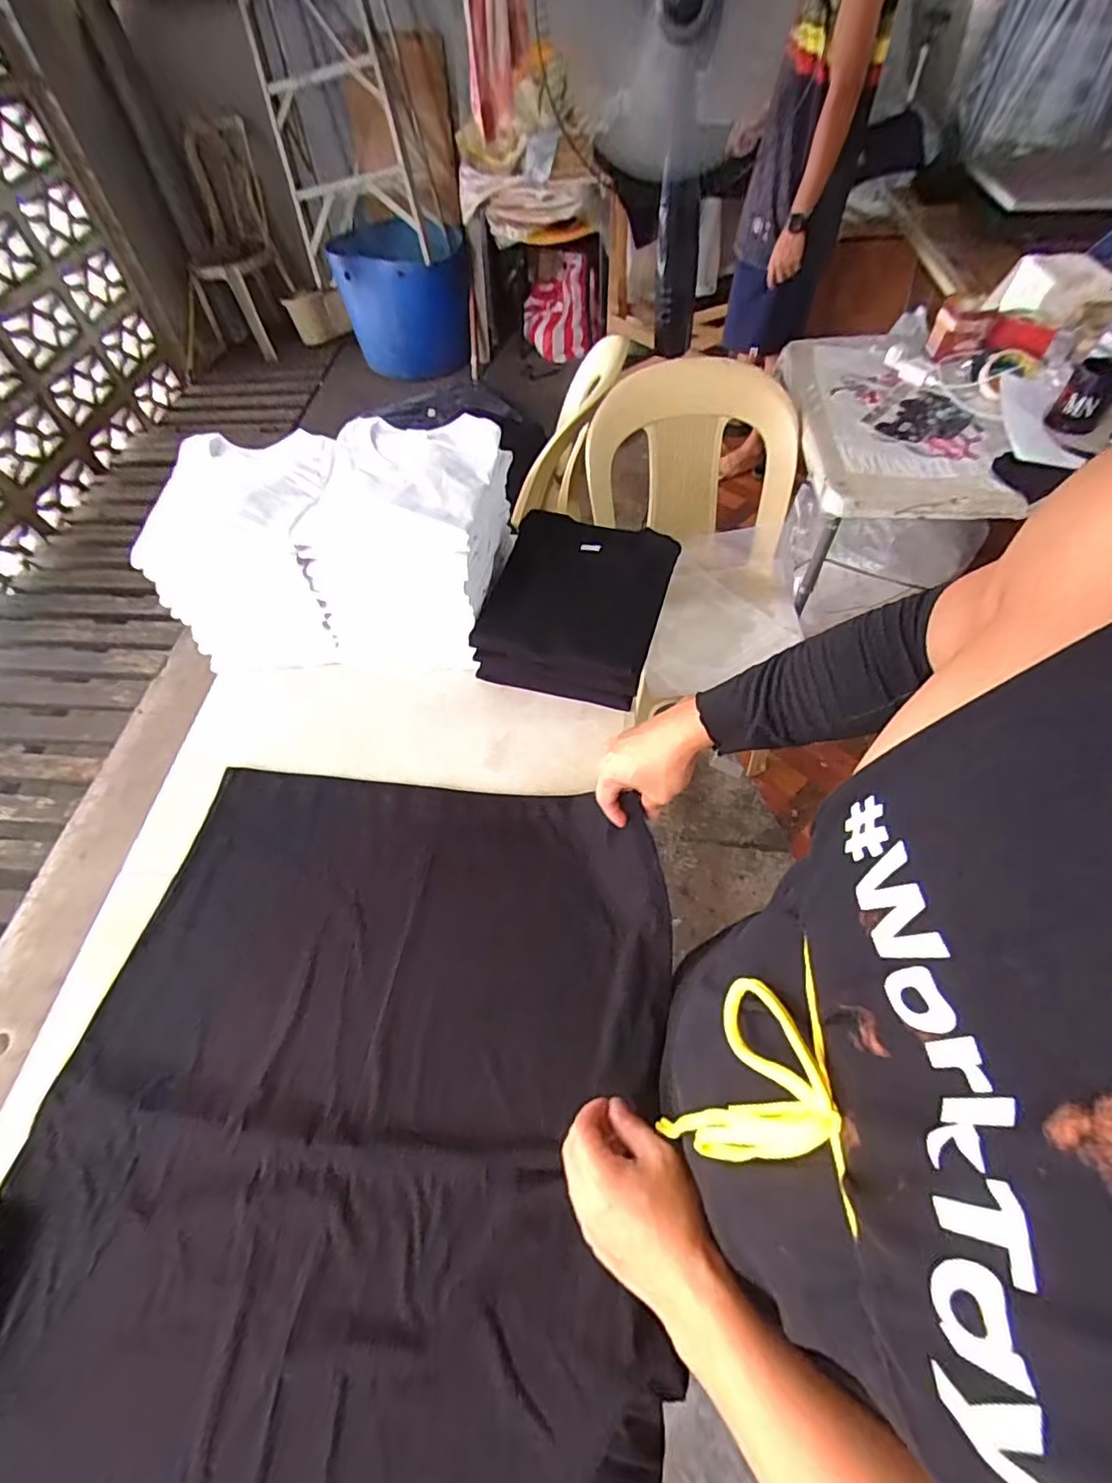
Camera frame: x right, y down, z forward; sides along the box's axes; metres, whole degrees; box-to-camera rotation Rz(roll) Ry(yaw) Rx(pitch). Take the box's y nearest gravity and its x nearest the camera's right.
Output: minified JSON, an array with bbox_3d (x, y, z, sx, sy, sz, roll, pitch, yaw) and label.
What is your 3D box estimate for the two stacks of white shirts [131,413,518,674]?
[{"bbox_3d":[-0.284,-0.271,0.796,0.408,0.208,0.253,0,57,3],"label":"two stacks of white shirts"}]

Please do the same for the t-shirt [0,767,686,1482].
[{"bbox_3d":[-0.202,0.358,0.521,0.592,0.050,0.727,1,57,5],"label":"t-shirt"}]

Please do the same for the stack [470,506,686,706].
[{"bbox_3d":[0.035,-0.192,0.805,0.226,0.102,0.273,14,58,12],"label":"stack"}]

